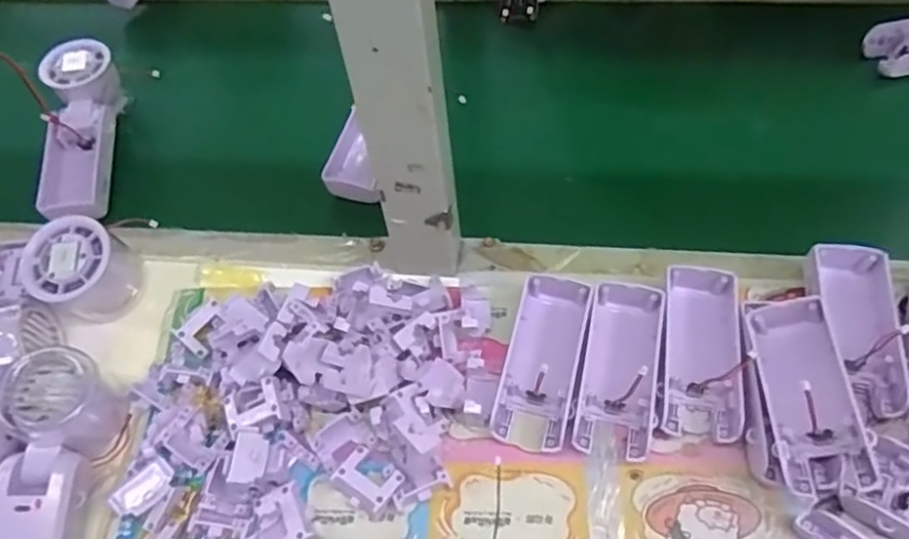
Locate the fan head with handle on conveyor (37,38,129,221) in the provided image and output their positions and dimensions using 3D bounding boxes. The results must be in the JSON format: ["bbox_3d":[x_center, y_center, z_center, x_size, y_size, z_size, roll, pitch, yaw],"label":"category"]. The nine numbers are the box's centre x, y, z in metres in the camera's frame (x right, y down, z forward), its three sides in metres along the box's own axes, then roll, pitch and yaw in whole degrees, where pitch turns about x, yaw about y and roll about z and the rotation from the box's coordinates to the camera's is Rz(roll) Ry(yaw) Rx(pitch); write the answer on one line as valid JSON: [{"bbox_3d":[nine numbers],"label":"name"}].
[{"bbox_3d":[-0.314,-0.115,0.559,0.052,0.045,0.167,-7,73,-1],"label":"fan head with handle on conveyor"}]

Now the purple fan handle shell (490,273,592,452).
[{"bbox_3d":[0.055,0.057,0.417,0.043,0.028,0.106,11,59,10],"label":"purple fan handle shell"}]

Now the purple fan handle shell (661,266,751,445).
[{"bbox_3d":[0.154,0.051,0.412,0.045,0.031,0.104,8,59,8],"label":"purple fan handle shell"}]

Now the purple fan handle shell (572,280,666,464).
[{"bbox_3d":[0.103,0.062,0.411,0.043,0.029,0.106,11,59,10],"label":"purple fan handle shell"}]

